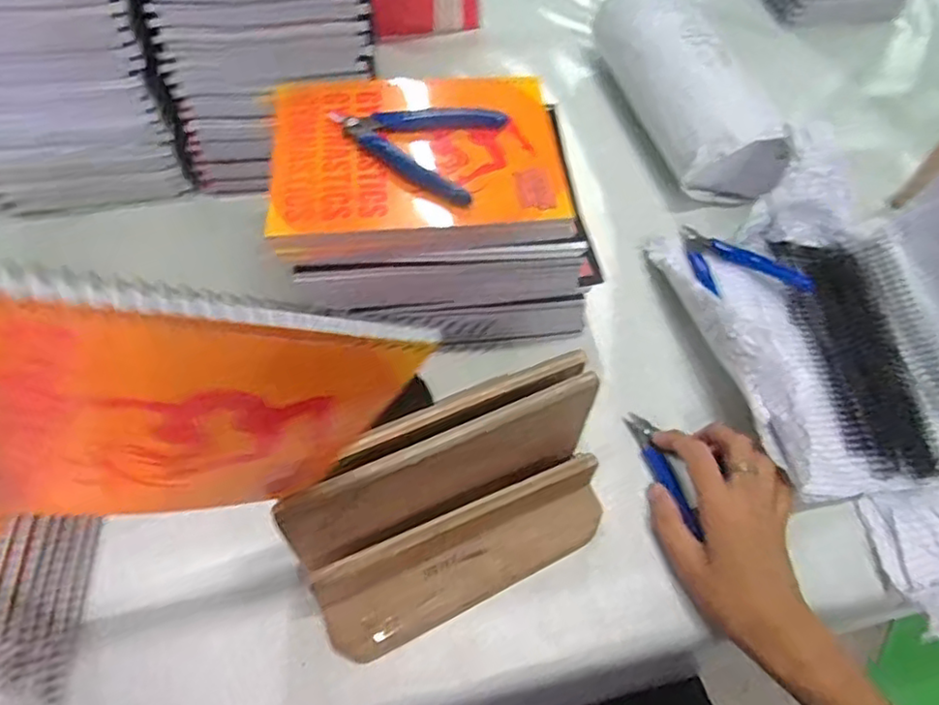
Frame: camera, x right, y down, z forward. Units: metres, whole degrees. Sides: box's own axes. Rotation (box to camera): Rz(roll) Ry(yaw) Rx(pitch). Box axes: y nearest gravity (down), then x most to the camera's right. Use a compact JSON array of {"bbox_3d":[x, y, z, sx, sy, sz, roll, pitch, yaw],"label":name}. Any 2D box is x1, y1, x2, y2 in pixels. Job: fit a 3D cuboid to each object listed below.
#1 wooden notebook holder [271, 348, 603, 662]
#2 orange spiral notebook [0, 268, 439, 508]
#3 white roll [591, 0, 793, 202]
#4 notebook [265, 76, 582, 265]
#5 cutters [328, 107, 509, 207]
[{"bbox_3d":[-0.005,0.098,0.405,0.206,0.116,0.097,-24,63,-17],"label":"wooden notebook holder"},{"bbox_3d":[-0.127,0.018,0.242,0.202,0.134,0.020,9,48,-40],"label":"orange spiral notebook"},{"bbox_3d":[0.214,-0.265,0.651,0.090,0.087,0.262,-11,60,-10],"label":"white roll"},{"bbox_3d":[-0.038,-0.144,0.471,0.202,0.026,0.159,-5,60,-5],"label":"notebook"},{"bbox_3d":[-0.042,-0.154,0.458,0.117,0.011,0.092,17,59,7],"label":"cutters"}]

